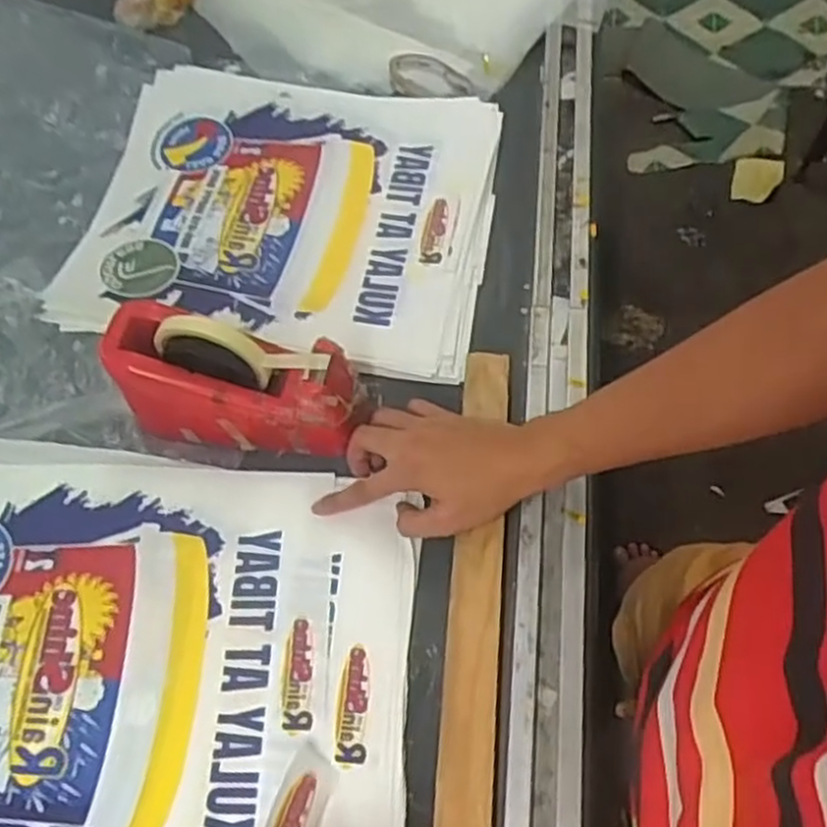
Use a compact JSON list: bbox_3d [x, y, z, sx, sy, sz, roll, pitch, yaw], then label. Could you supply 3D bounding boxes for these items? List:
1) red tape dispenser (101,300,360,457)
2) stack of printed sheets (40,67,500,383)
[{"bbox_3d":[-0.148,-0.029,0.632,0.207,0.101,0.074,14,64,10],"label":"red tape dispenser"},{"bbox_3d":[-0.134,-0.215,0.786,0.410,0.030,0.367,5,60,7],"label":"stack of printed sheets"}]

